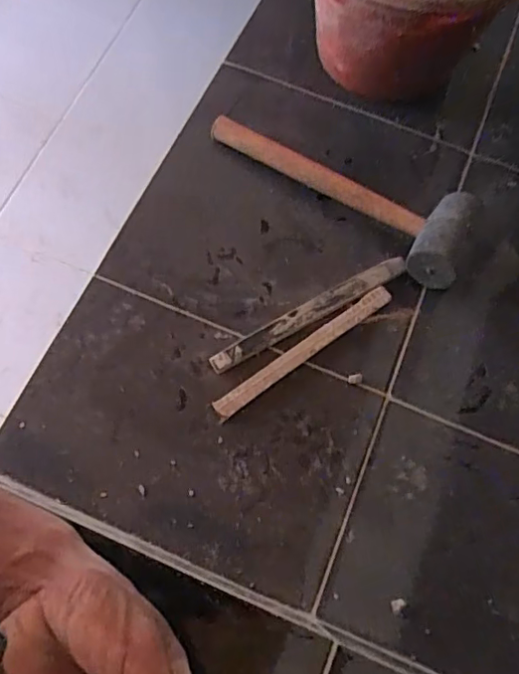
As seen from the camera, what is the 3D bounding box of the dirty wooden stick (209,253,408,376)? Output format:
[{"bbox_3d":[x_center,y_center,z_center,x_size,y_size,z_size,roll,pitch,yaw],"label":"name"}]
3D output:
[{"bbox_3d":[0.047,-0.023,0.515,0.204,0.008,0.020,-28,72,-13],"label":"dirty wooden stick"}]

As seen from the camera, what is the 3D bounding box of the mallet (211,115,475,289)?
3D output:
[{"bbox_3d":[0.088,-0.161,0.548,0.279,0.057,0.090,39,71,12],"label":"mallet"}]

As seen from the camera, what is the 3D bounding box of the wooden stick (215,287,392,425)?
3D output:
[{"bbox_3d":[0.043,0.011,0.504,0.198,0.008,0.017,-35,74,-15],"label":"wooden stick"}]

